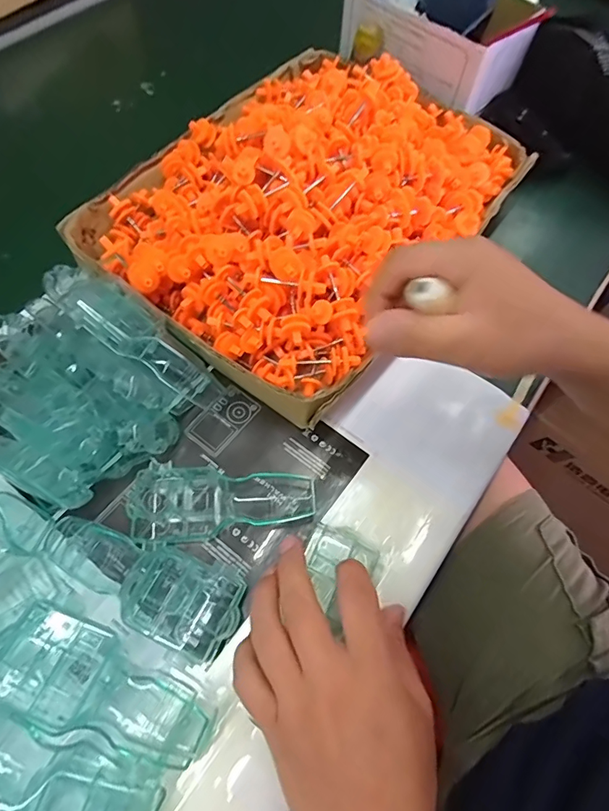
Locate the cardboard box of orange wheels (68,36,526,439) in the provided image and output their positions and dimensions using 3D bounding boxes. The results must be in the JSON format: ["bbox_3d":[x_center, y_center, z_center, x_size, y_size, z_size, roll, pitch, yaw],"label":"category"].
[{"bbox_3d":[0.010,-0.193,0.412,0.282,0.090,0.372,35,68,15],"label":"cardboard box of orange wheels"}]

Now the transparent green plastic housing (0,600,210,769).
[{"bbox_3d":[-0.114,0.159,0.256,0.122,0.033,0.046,32,66,-5],"label":"transparent green plastic housing"}]

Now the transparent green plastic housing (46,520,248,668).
[{"bbox_3d":[-0.106,0.108,0.288,0.138,0.036,0.053,22,65,10],"label":"transparent green plastic housing"}]

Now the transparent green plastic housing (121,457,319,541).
[{"bbox_3d":[-0.059,0.065,0.323,0.126,0.014,0.053,-5,63,-4],"label":"transparent green plastic housing"}]

